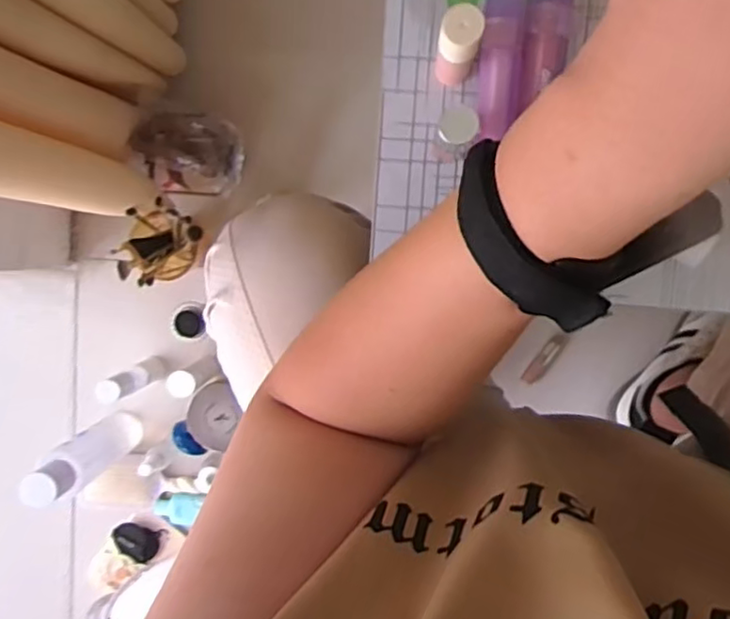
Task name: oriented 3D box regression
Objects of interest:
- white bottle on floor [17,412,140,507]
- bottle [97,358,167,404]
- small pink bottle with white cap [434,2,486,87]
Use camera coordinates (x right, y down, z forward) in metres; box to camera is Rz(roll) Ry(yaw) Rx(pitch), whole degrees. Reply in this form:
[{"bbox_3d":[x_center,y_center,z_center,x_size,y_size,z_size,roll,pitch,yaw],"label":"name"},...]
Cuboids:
[{"bbox_3d":[-0.372,0.196,0.862,0.057,0.225,0.060,0,96,3],"label":"white bottle on floor"},{"bbox_3d":[-0.316,0.095,0.888,0.035,0.162,0.030,-33,94,6],"label":"bottle"},{"bbox_3d":[0.047,-0.133,0.332,0.020,0.073,0.020,0,96,3],"label":"small pink bottle with white cap"}]

